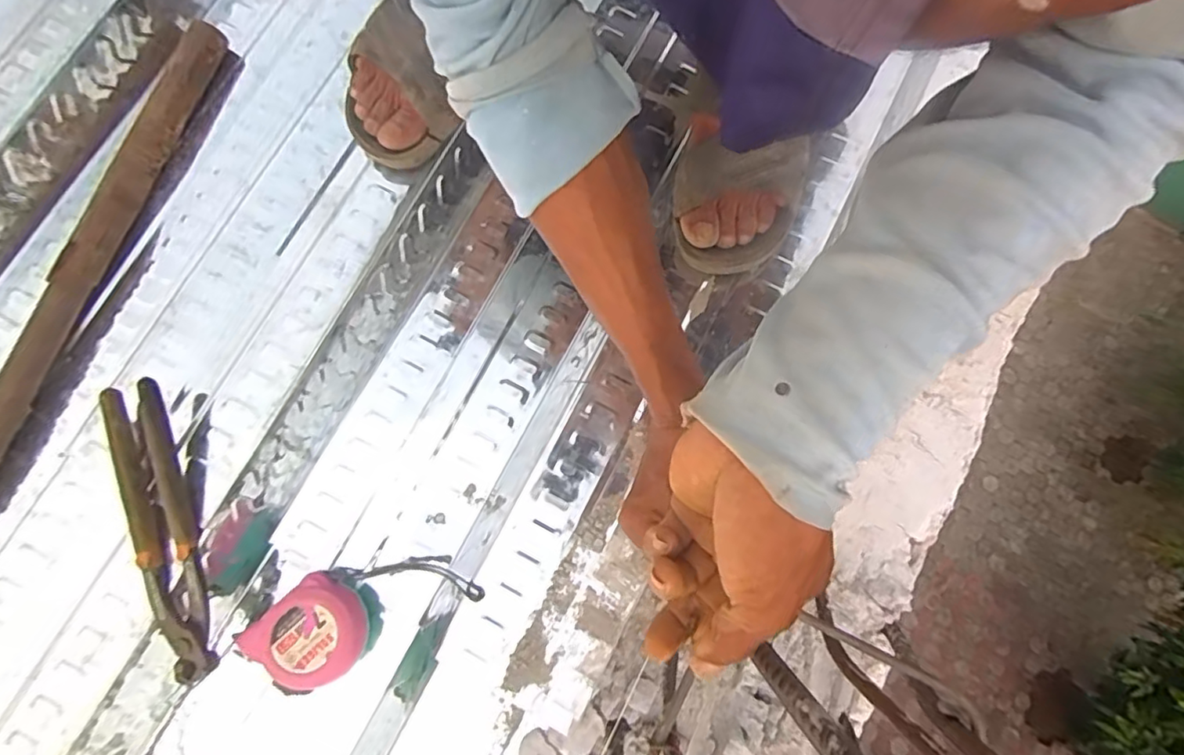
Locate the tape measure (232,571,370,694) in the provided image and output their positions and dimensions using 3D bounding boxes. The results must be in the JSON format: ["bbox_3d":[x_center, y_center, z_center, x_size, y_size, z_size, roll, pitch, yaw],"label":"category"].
[{"bbox_3d":[-0.219,0.205,0.470,0.074,0.043,0.083,43,82,7],"label":"tape measure"}]

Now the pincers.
[{"bbox_3d":[-0.328,0.117,0.442,0.041,0.032,0.220,-14,80,-3],"label":"pincers"}]

